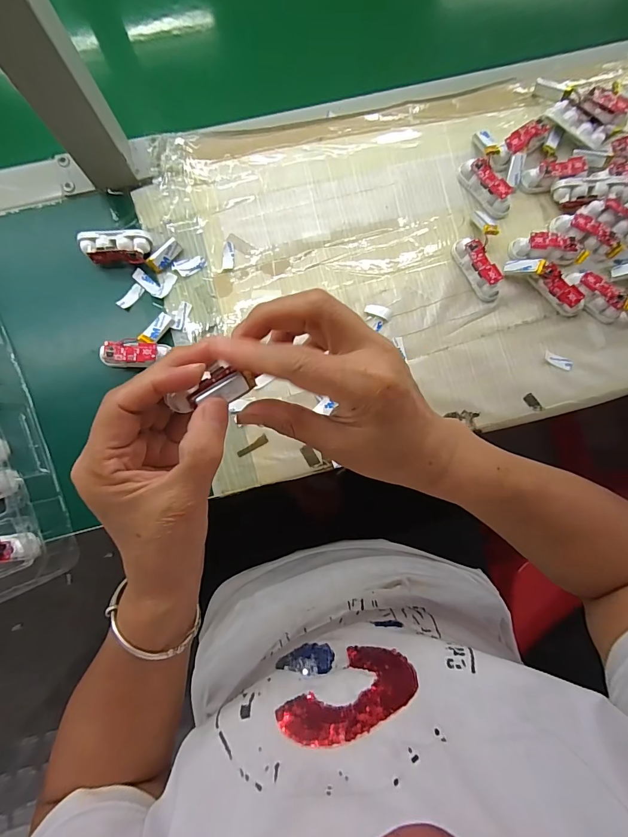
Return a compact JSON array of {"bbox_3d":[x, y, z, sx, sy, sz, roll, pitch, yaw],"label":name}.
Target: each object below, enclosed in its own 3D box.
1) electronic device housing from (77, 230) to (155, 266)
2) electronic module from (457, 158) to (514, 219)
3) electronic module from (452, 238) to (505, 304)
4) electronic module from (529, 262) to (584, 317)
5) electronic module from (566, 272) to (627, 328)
[{"bbox_3d":[-0.175,-0.152,0.342,0.058,0.017,0.027,-1,85,-3],"label":"electronic device housing"},{"bbox_3d":[0.163,-0.219,0.361,0.060,0.021,0.022,44,84,2],"label":"electronic module"},{"bbox_3d":[0.152,-0.138,0.352,0.018,0.021,0.061,-31,87,-5],"label":"electronic module"},{"bbox_3d":[0.226,-0.116,0.351,0.054,0.024,0.014,39,84,1],"label":"electronic module"},{"bbox_3d":[0.268,-0.108,0.354,0.076,0.022,0.021,37,84,1],"label":"electronic module"}]

